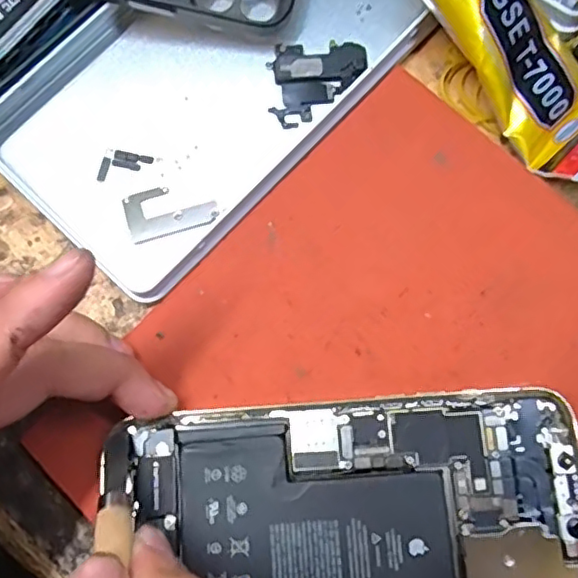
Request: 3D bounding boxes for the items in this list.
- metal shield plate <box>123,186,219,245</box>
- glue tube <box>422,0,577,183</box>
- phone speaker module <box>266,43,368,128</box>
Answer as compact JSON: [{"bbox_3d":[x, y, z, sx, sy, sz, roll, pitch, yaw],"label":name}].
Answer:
[{"bbox_3d":[-0.046,-0.031,0.240,0.034,0.004,0.021,-18,77,-3],"label":"metal shield plate"},{"bbox_3d":[0.080,-0.095,0.222,0.042,0.024,0.119,-44,101,-8],"label":"glue tube"},{"bbox_3d":[0.012,-0.084,0.247,0.038,0.004,0.034,-4,77,1],"label":"phone speaker module"}]

